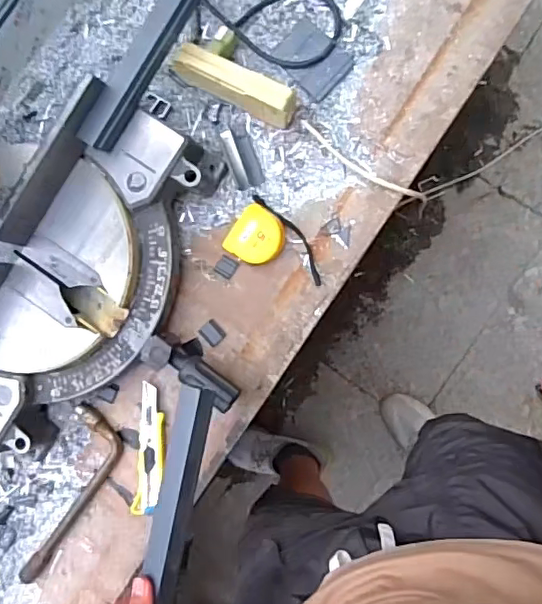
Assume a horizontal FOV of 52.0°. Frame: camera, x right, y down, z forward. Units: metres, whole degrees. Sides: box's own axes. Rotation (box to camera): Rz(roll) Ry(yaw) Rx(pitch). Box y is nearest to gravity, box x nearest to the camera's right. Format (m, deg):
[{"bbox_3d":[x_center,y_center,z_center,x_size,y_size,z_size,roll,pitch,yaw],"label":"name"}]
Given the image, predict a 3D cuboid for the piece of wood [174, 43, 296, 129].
[{"bbox_3d":[-0.044,-0.279,0.719,0.159,0.055,0.041,27,93,8],"label":"piece of wood"}]

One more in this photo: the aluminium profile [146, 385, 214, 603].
[{"bbox_3d":[-0.118,0.305,0.560,0.035,0.031,0.437,11,88,9],"label":"aluminium profile"}]

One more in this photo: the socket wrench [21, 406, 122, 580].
[{"bbox_3d":[-0.277,0.278,0.774,0.072,0.020,0.265,22,93,8],"label":"socket wrench"}]

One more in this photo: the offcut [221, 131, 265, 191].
[{"bbox_3d":[-0.038,-0.192,0.739,0.037,0.017,0.081,-18,87,8],"label":"offcut"}]

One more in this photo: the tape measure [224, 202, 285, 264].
[{"bbox_3d":[-0.018,-0.085,0.725,0.071,0.035,0.072,33,94,8],"label":"tape measure"}]

